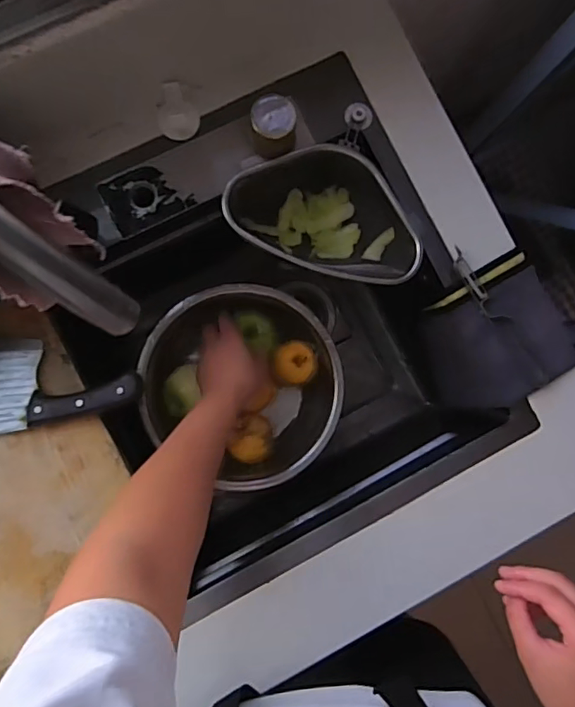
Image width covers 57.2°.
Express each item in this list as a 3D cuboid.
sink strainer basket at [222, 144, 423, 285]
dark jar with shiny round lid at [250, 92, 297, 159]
[{"bbox_3d":[0.045,-0.151,0.587,0.211,0.084,0.132,20,85,-3],"label":"sink strainer basket"},{"bbox_3d":[-0.014,-0.229,0.534,0.045,0.047,0.044,0,87,-4],"label":"dark jar with shiny round lid"}]

